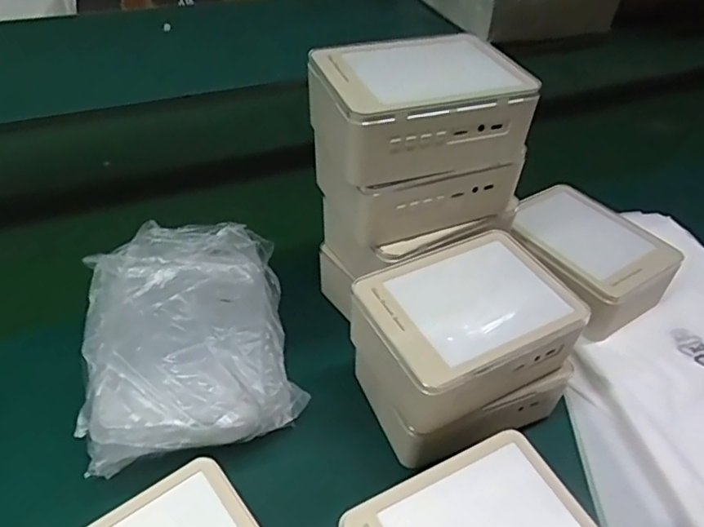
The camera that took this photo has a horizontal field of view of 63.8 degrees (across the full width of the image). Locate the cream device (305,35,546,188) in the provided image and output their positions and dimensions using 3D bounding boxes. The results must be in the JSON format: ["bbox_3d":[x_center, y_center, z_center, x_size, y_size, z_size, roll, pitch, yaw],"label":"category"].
[{"bbox_3d":[0.048,-0.115,0.411,0.145,0.066,0.100,-9,42,-12],"label":"cream device"}]

